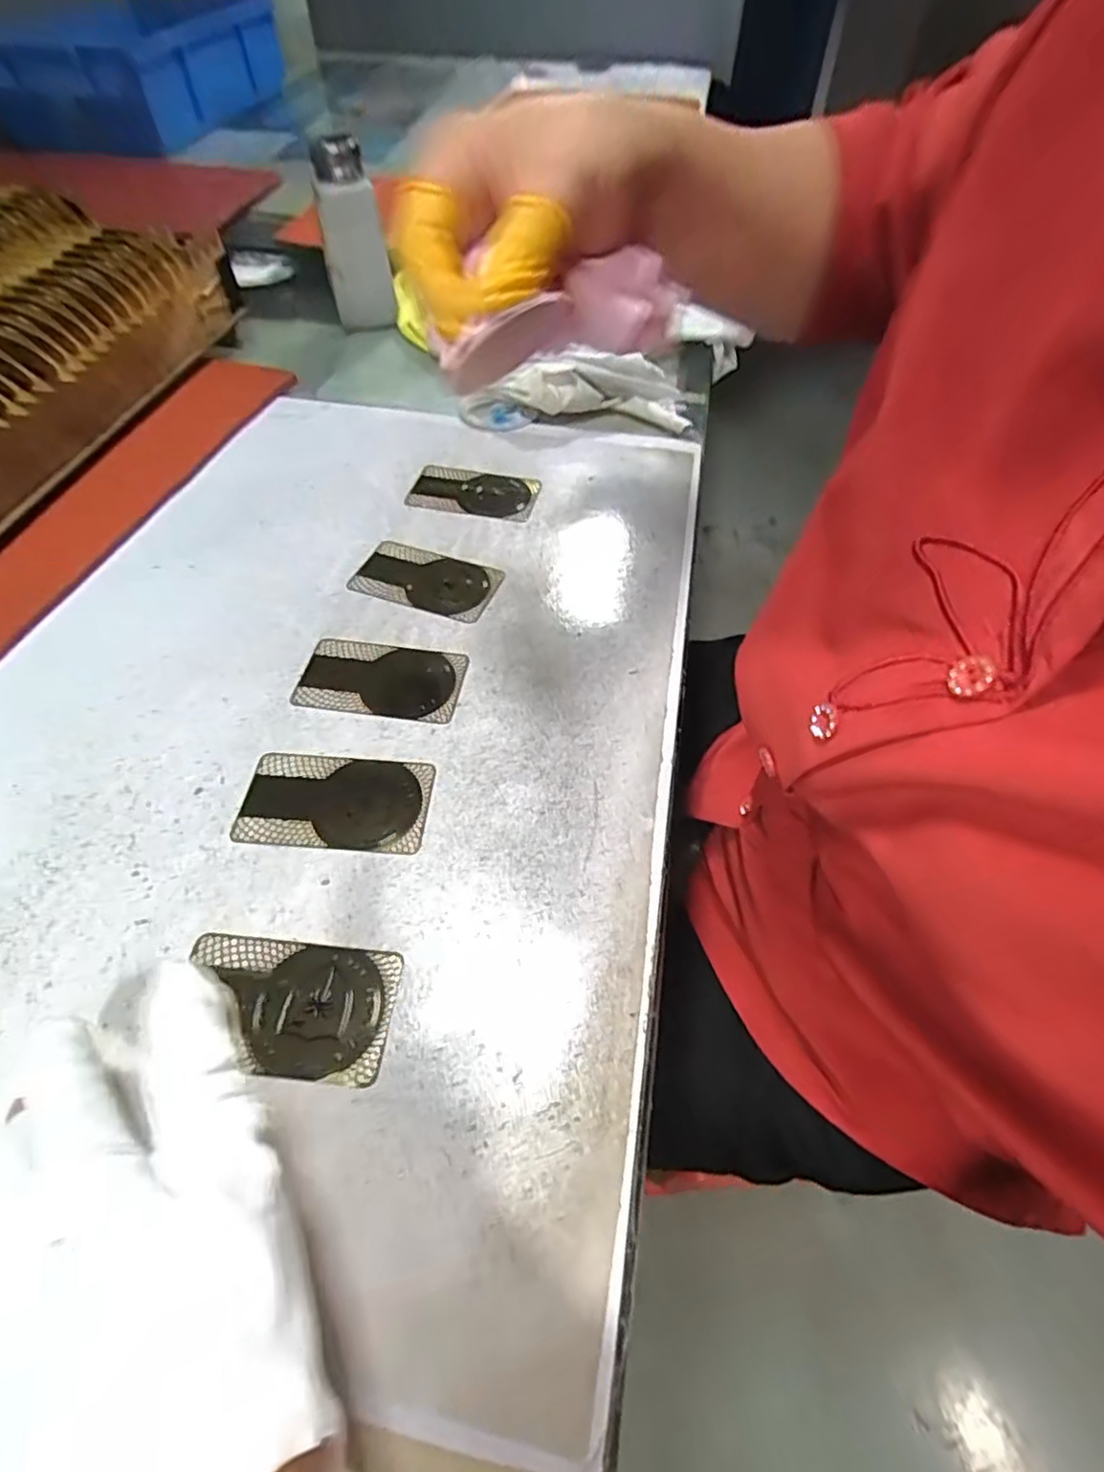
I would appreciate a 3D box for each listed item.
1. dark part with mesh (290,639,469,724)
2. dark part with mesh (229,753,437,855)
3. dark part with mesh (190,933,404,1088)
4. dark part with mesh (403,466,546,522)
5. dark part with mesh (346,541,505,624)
[{"bbox_3d":[-0.092,-0.032,0.352,0.086,0.004,0.048,6,54,4],"label":"dark part with mesh"},{"bbox_3d":[-0.101,0.030,0.306,0.085,0.004,0.048,3,54,2],"label":"dark part with mesh"},{"bbox_3d":[-0.103,0.104,0.253,0.084,0.004,0.049,5,54,4],"label":"dark part with mesh"},{"bbox_3d":[-0.054,-0.168,0.449,0.087,0.004,0.050,11,55,7],"label":"dark part with mesh"},{"bbox_3d":[-0.077,-0.094,0.400,0.088,0.008,0.050,18,52,13],"label":"dark part with mesh"}]

